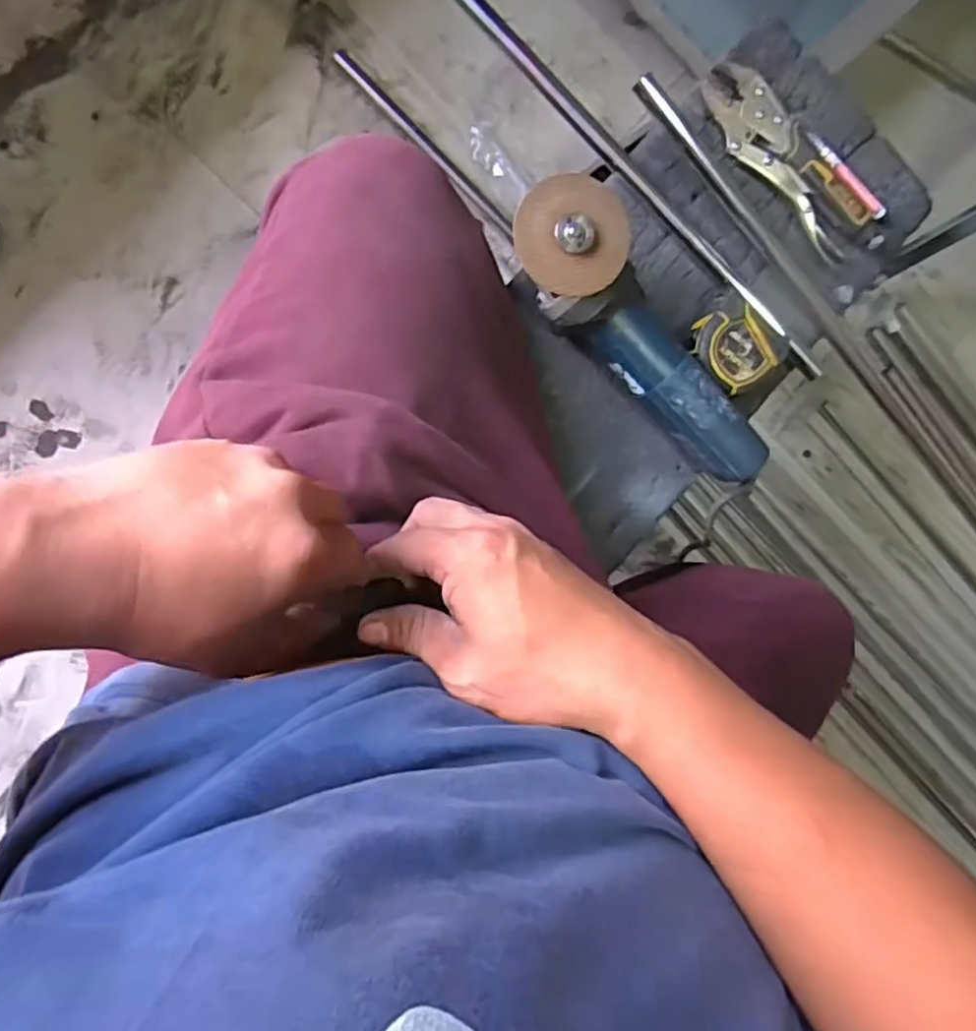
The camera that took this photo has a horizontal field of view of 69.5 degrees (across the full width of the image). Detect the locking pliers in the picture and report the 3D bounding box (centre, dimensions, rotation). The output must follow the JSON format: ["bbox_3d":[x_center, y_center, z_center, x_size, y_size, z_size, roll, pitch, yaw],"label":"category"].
[{"bbox_3d":[0.278,-0.331,0.653,0.198,0.025,0.066,42,88,-9],"label":"locking pliers"}]

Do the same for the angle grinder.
[{"bbox_3d":[0.134,-0.145,0.599,0.297,0.089,0.085,45,87,-8],"label":"angle grinder"}]

